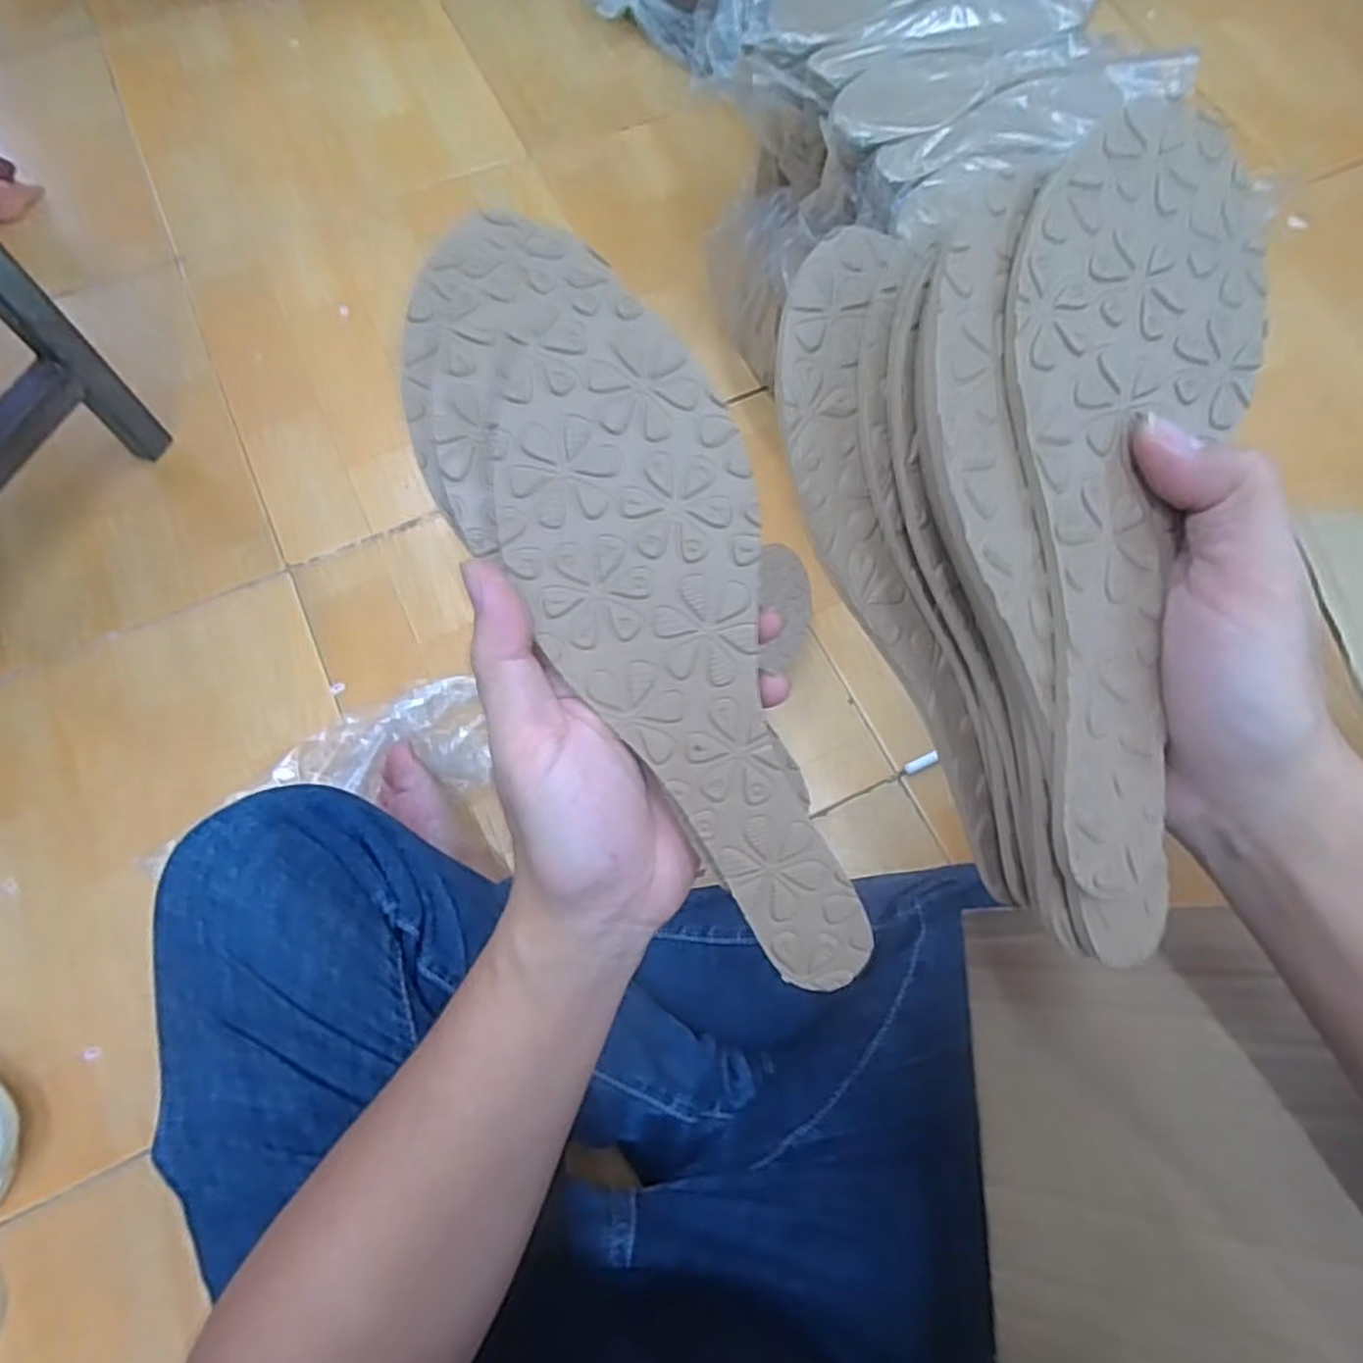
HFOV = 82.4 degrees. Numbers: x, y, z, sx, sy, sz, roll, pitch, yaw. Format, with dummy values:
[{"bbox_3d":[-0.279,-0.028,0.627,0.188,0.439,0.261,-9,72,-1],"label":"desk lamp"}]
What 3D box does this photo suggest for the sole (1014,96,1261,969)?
[{"bbox_3d":[0.124,-0.044,0.217,0.073,0.025,0.237,3,88,-1],"label":"sole"}]

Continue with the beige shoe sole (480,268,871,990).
[{"bbox_3d":[0.000,-0.009,0.242,0.075,0.014,0.223,-21,93,-10],"label":"beige shoe sole"}]

